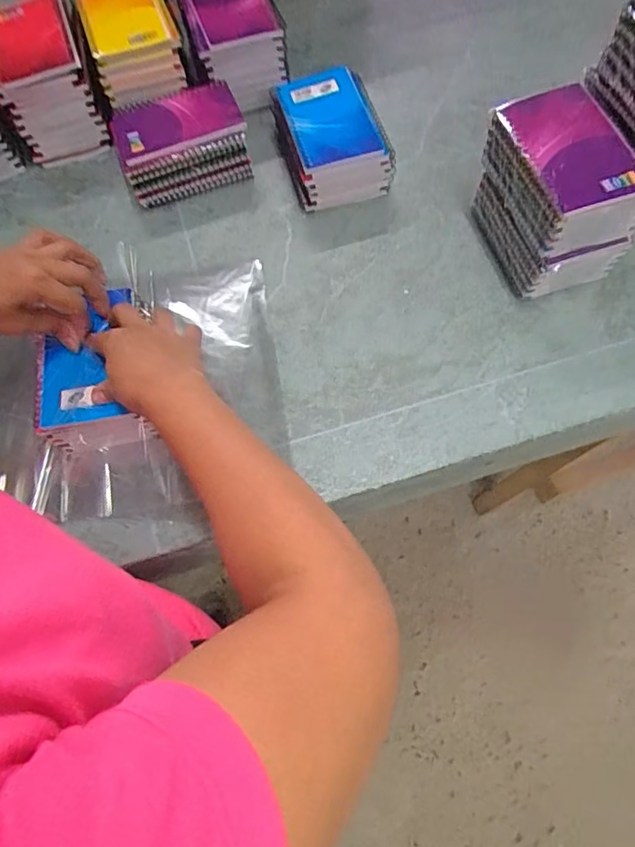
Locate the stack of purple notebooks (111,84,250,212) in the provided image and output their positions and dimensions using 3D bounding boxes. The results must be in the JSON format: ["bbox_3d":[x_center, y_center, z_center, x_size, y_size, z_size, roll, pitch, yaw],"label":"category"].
[{"bbox_3d":[-0.156,-0.325,0.622,0.140,0.048,0.118,-18,69,-3],"label":"stack of purple notebooks"}]

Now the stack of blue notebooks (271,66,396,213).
[{"bbox_3d":[0.015,-0.320,0.596,0.103,0.053,0.149,-17,69,-3],"label":"stack of blue notebooks"}]

